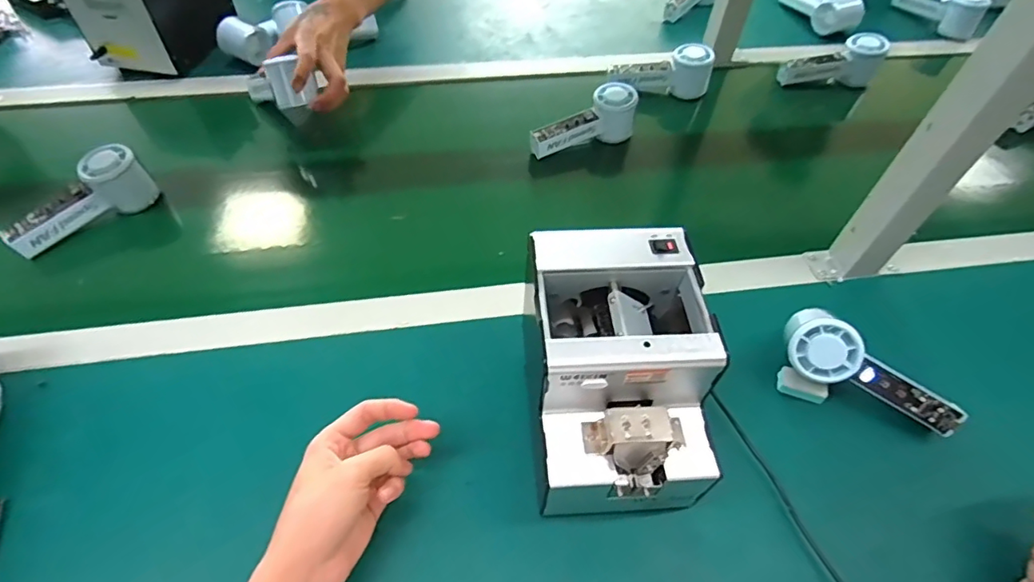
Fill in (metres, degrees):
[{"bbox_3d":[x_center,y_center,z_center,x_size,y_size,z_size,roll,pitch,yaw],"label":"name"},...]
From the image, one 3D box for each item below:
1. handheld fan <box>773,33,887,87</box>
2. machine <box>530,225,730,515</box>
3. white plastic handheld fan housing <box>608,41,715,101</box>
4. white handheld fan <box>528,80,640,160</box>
[{"bbox_3d":[0.479,-0.352,0.818,0.148,0.073,0.044,-5,53,-6],"label":"handheld fan"},{"bbox_3d":[0.077,0.069,0.428,0.125,0.155,0.177,-3,53,-4],"label":"machine"},{"bbox_3d":[0.214,-0.323,0.781,0.158,0.058,0.054,-3,53,-4],"label":"white plastic handheld fan housing"},{"bbox_3d":[0.090,-0.220,0.717,0.150,0.059,0.051,-26,57,-5],"label":"white handheld fan"}]

